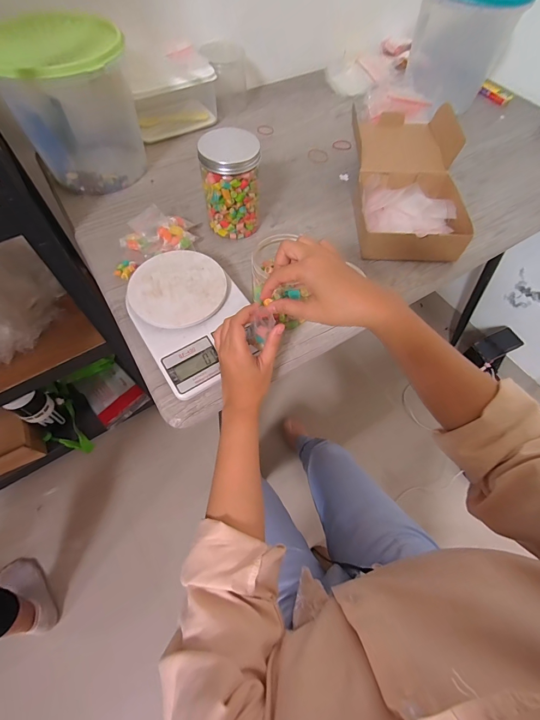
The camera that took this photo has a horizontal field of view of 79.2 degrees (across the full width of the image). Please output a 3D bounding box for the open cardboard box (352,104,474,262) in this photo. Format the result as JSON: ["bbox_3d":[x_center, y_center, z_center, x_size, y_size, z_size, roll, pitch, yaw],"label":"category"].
[{"bbox_3d":[0.239,-0.314,0.568,0.165,0.078,0.342,4,62,1],"label":"open cardboard box"}]

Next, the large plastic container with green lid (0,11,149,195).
[{"bbox_3d":[-0.325,-0.421,0.553,0.197,0.184,0.198,-25,65,-14],"label":"large plastic container with green lid"}]

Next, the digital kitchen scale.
[{"bbox_3d":[-0.108,-0.064,0.451,0.143,0.038,0.205,-30,66,-16],"label":"digital kitchen scale"}]

